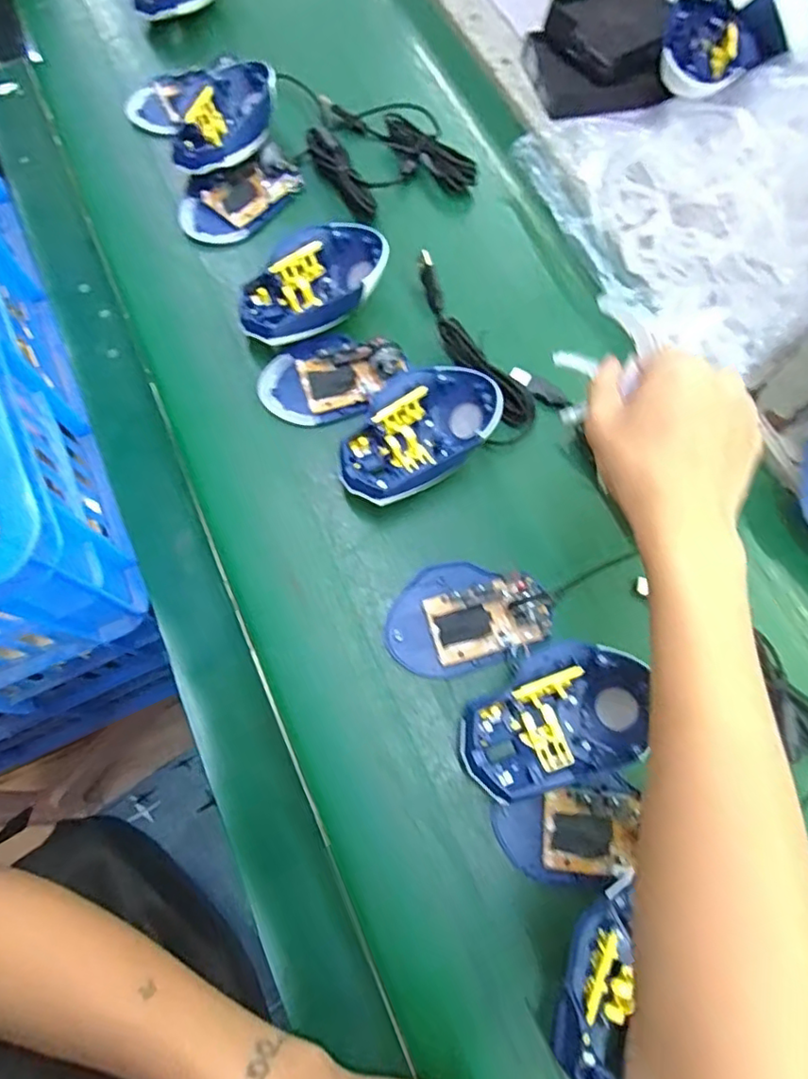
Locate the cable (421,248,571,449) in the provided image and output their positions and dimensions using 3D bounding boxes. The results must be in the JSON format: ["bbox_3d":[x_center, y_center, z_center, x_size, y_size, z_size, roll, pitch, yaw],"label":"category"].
[{"bbox_3d":[0.063,-0.154,0.455,0.069,0.027,0.165,-26,74,-10],"label":"cable"}]

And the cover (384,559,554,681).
[{"bbox_3d":[0.041,0.047,0.384,0.106,0.025,0.072,-18,73,-8],"label":"cover"}]

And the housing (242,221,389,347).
[{"bbox_3d":[-0.072,-0.195,0.452,0.121,0.040,0.080,-32,75,-13],"label":"housing"}]

